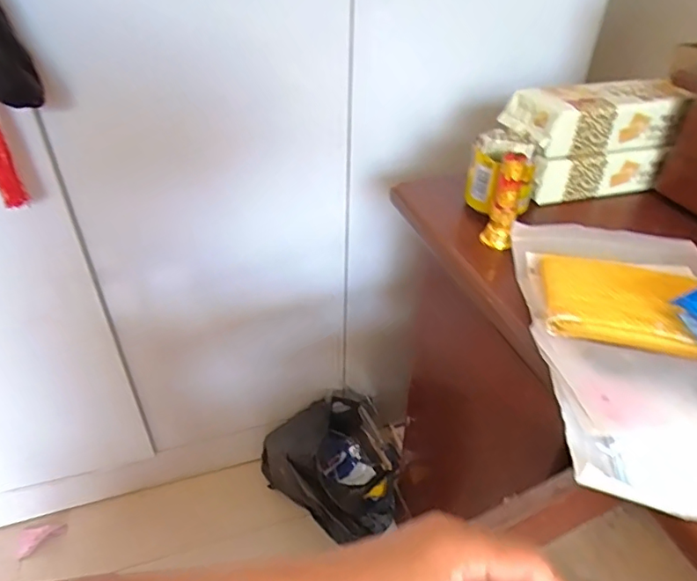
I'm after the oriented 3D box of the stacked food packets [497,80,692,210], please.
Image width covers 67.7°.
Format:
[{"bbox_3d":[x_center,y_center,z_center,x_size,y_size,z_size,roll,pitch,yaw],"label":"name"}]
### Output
[{"bbox_3d":[0.260,-0.167,0.573,0.179,0.100,0.091,-10,40,-15],"label":"stacked food packets"}]

